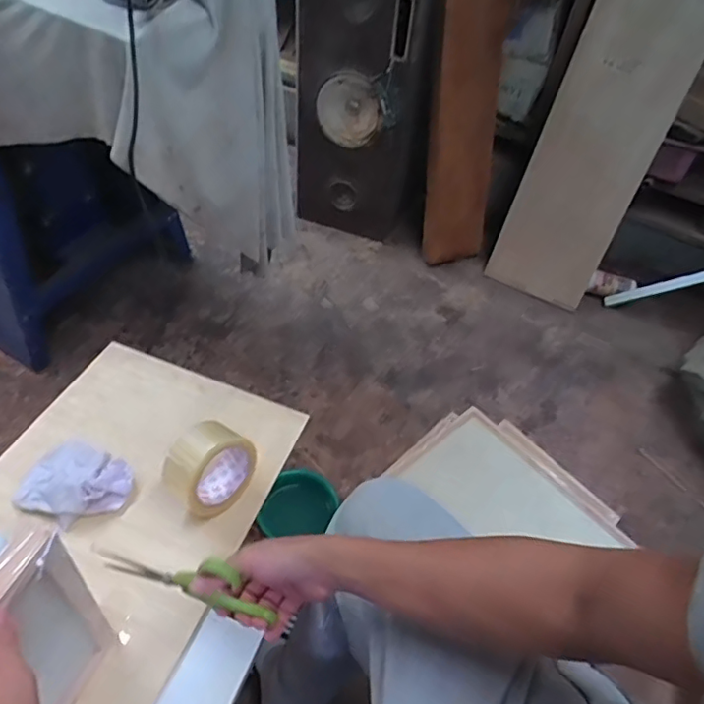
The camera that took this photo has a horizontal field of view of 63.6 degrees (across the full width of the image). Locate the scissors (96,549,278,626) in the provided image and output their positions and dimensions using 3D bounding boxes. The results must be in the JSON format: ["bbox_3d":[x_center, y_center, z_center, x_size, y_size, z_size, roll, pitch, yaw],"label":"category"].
[{"bbox_3d":[-0.185,0.227,0.592,0.207,0.091,0.028,-3,42,29],"label":"scissors"}]

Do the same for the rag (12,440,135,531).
[{"bbox_3d":[-0.337,0.158,0.694,0.125,0.026,0.100,20,48,8],"label":"rag"}]

